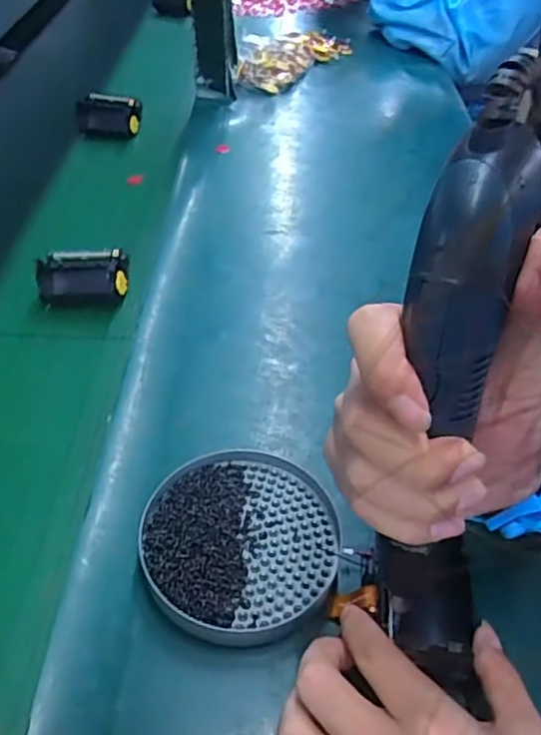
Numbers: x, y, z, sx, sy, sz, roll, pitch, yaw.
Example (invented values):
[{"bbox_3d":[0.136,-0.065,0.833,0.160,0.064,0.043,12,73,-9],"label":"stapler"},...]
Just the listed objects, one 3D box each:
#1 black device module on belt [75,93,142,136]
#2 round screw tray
[{"bbox_3d":[-0.201,-0.308,0.775,0.080,0.041,0.038,9,45,7],"label":"black device module on belt"},{"bbox_3d":[-0.018,0.101,0.371,0.111,0.020,0.113,1,44,-1],"label":"round screw tray"}]

